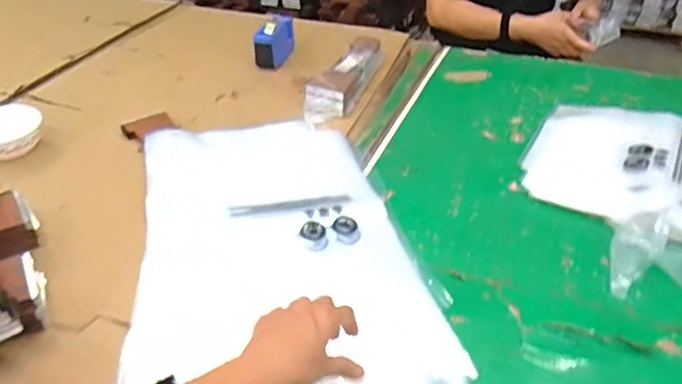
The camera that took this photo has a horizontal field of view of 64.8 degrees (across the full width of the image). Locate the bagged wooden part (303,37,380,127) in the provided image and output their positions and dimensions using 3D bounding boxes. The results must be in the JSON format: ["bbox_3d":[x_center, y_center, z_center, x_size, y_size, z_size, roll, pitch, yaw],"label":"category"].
[{"bbox_3d":[0.004,-0.218,1.048,0.087,0.061,0.286,14,41,17],"label":"bagged wooden part"}]

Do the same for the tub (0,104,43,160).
[{"bbox_3d":[-0.560,-0.101,0.897,0.112,0.047,0.118,0,39,0],"label":"tub"}]

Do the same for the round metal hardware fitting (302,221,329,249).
[{"bbox_3d":[-0.038,0.054,0.740,0.032,0.005,0.035,0,39,0],"label":"round metal hardware fitting"}]

